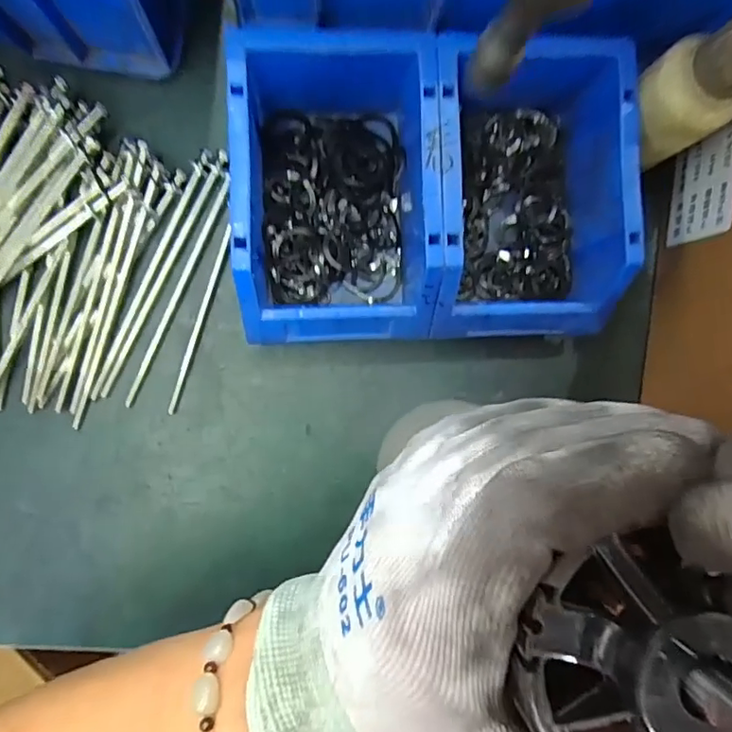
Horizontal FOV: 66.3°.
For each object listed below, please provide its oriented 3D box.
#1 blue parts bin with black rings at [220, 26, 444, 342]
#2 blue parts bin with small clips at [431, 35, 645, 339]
[{"bbox_3d":[-0.018,-0.097,0.317,0.106,0.073,0.165,-3,91,-7],"label":"blue parts bin with black rings"},{"bbox_3d":[0.088,-0.098,0.325,0.107,0.071,0.162,-2,91,-7],"label":"blue parts bin with small clips"}]

